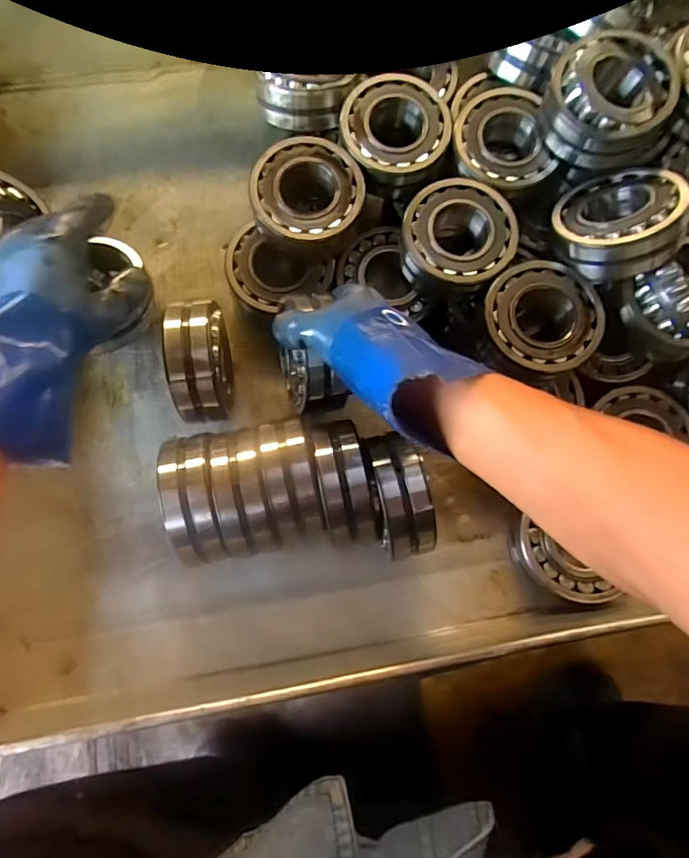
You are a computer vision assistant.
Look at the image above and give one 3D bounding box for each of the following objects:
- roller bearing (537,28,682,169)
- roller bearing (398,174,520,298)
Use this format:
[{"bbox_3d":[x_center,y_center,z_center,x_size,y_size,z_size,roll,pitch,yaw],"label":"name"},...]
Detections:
[{"bbox_3d":[0.266,-0.324,0.482,0.108,0.070,0.107,0,80,-1],"label":"roller bearing"},{"bbox_3d":[0.118,-0.200,0.505,0.112,0.047,0.109,0,80,-1],"label":"roller bearing"}]

